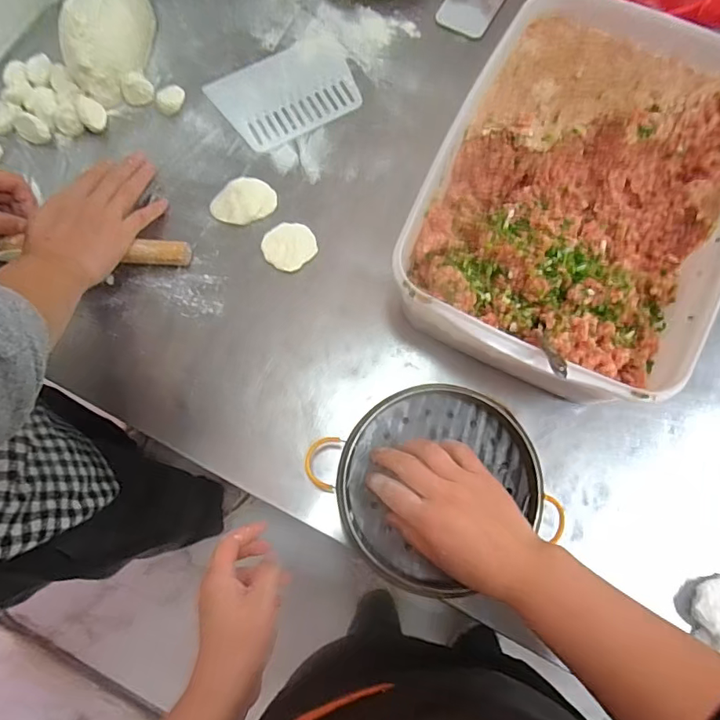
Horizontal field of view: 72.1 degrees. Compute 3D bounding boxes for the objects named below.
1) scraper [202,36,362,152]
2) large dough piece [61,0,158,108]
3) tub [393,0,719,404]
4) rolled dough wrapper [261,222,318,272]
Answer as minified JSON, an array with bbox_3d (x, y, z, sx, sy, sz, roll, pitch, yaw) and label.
[{"bbox_3d":[-0.085,-0.321,0.591,0.160,0.004,0.120,-32,78,-7],"label":"scraper"},{"bbox_3d":[-0.303,-0.381,0.580,0.091,0.059,0.150,9,76,3],"label":"large dough piece"},{"bbox_3d":[0.213,-0.156,0.480,0.252,0.102,0.372,27,78,7],"label":"tub"},{"bbox_3d":[-0.077,-0.124,0.537,0.055,0.005,0.055,0,76,1],"label":"rolled dough wrapper"}]

